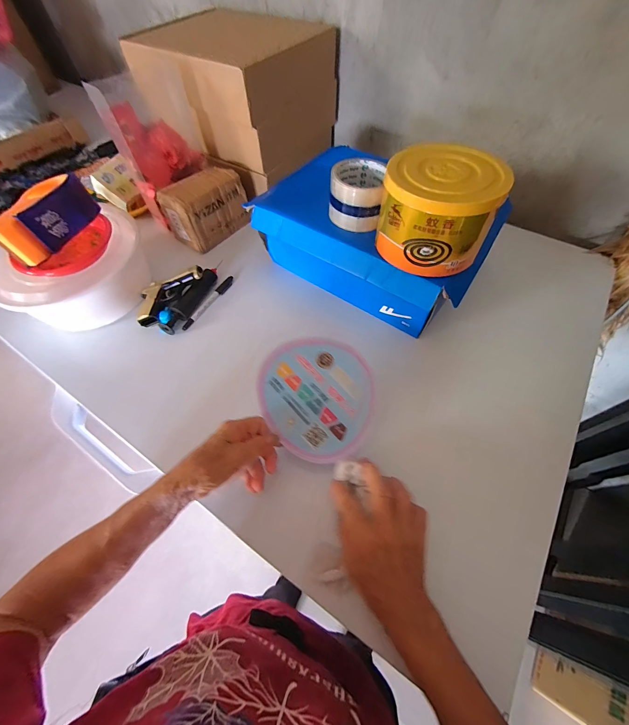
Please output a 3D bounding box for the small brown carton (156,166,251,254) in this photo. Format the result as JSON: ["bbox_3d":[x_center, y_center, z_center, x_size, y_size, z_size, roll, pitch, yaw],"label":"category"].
[{"bbox_3d":[-0.218,-0.313,0.608,0.094,0.098,0.153,35,67,20],"label":"small brown carton"}]

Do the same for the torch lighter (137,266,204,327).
[{"bbox_3d":[-0.255,-0.124,0.527,0.134,0.019,0.065,-44,67,-7],"label":"torch lighter"}]

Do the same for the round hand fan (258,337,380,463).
[{"bbox_3d":[0.003,0.041,0.395,0.148,0.008,0.153,1,70,-3],"label":"round hand fan"}]

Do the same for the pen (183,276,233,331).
[{"bbox_3d":[-0.187,-0.108,0.545,0.015,0.007,0.134,25,64,16],"label":"pen"}]

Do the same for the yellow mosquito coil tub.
[{"bbox_3d":[0.148,-0.187,0.381,0.137,0.102,0.120,26,64,16],"label":"yellow mosquito coil tub"}]

